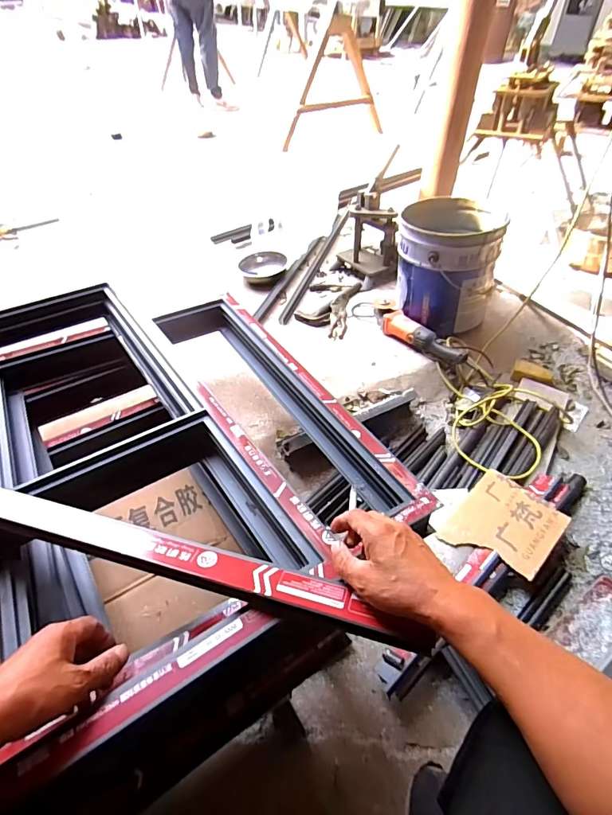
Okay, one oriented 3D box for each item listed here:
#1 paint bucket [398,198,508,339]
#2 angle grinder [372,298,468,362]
[{"bbox_3d":[0.399,-0.416,1.289,0.260,0.282,0.283,0,45,0],"label":"paint bucket"},{"bbox_3d":[0.320,-0.208,1.280,0.072,0.079,0.340,-28,52,-26],"label":"angle grinder"}]

